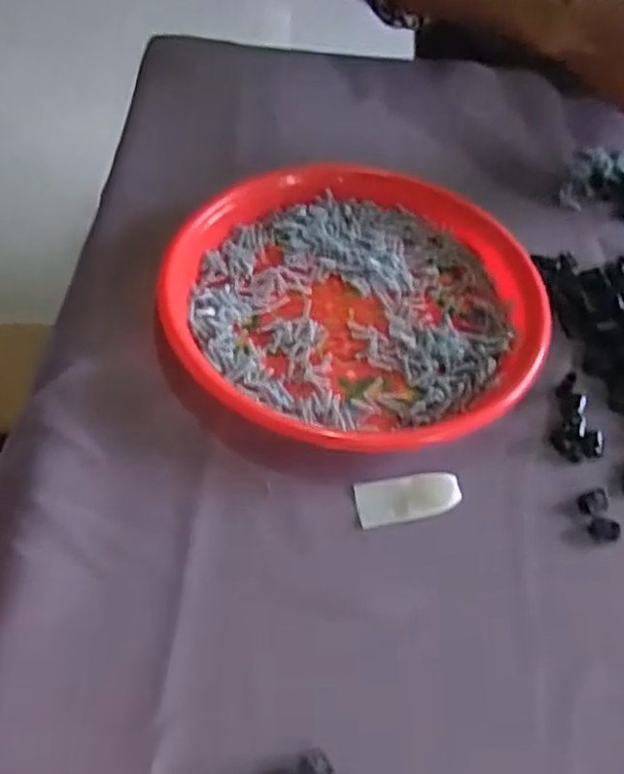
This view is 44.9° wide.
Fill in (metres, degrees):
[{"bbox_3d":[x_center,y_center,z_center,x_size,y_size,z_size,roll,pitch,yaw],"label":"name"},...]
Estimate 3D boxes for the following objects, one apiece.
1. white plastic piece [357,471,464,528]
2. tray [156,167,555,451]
[{"bbox_3d":[0.053,0.060,0.412,0.057,0.006,0.026,-4,53,-8],"label":"white plastic piece"},{"bbox_3d":[0.036,-0.061,0.488,0.221,0.032,0.237,2,53,-3],"label":"tray"}]

